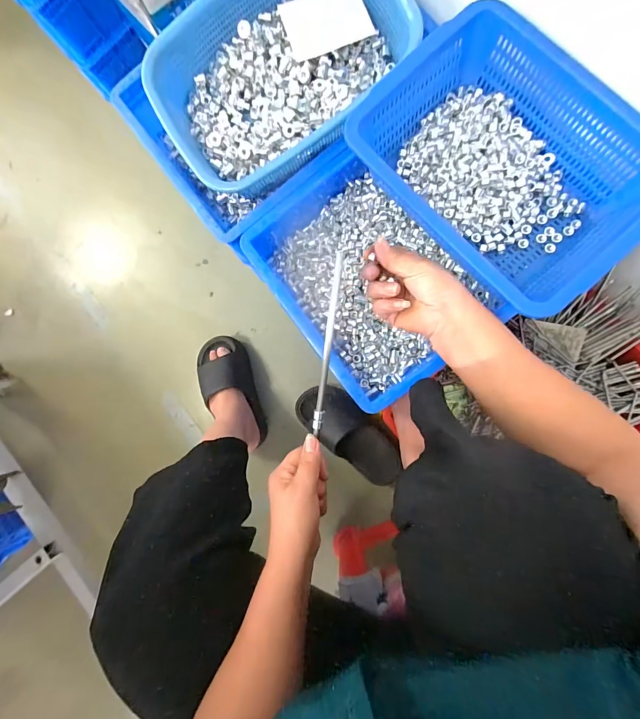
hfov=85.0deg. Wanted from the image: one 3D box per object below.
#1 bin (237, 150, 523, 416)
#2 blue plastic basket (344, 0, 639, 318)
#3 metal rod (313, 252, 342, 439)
[{"bbox_3d":[0.058,-0.114,0.496,0.220,0.079,0.317,-36,83,3],"label":"bin"},{"bbox_3d":[0.212,-0.221,0.410,0.227,0.097,0.306,-41,83,3],"label":"blue plastic basket"},{"bbox_3d":[0.008,-0.013,0.366,0.008,0.005,0.190,8,100,6],"label":"metal rod"}]

